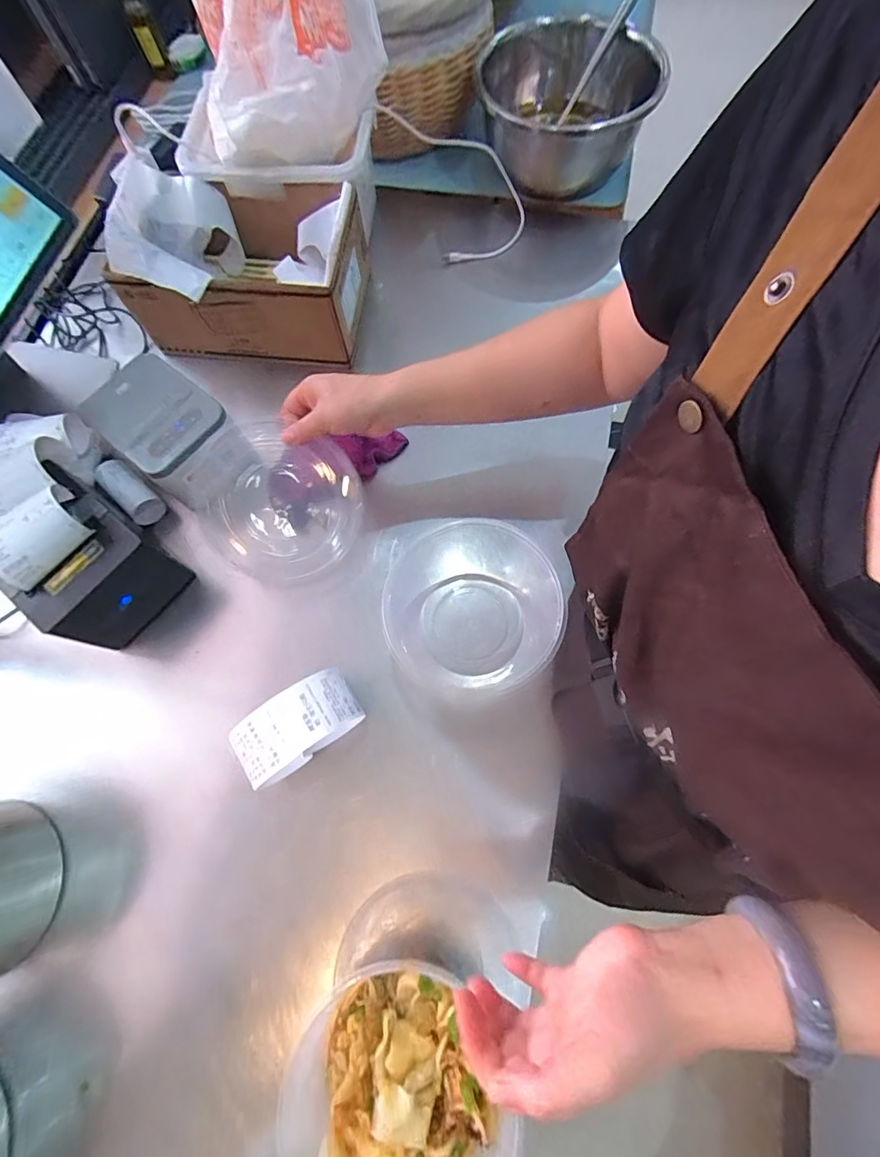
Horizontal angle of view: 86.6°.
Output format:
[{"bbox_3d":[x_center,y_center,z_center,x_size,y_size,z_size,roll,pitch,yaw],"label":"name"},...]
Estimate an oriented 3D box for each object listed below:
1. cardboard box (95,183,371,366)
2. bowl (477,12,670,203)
[{"bbox_3d":[-0.236,-0.395,0.603,0.271,0.114,0.206,9,73,5],"label":"cardboard box"},{"bbox_3d":[0.178,-0.675,0.677,0.219,0.103,0.219,-1,72,2],"label":"bowl"}]

